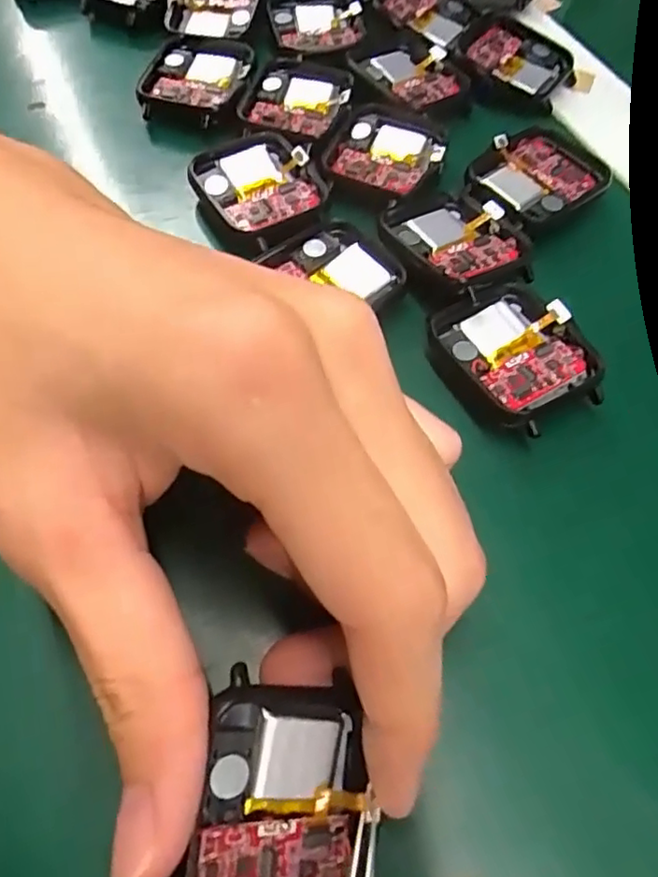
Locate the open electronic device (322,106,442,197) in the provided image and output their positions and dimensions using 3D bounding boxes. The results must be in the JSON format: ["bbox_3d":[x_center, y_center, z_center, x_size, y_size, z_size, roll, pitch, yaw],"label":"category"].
[{"bbox_3d":[0.019,-0.100,0.213,0.036,0.004,0.043,24,62,10],"label":"open electronic device"}]

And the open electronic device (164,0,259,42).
[{"bbox_3d":[-0.047,-0.181,0.253,0.036,0.005,0.042,9,60,1],"label":"open electronic device"}]

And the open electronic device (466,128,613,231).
[{"bbox_3d":[0.070,-0.089,0.211,0.048,0.005,0.036,-36,68,-21],"label":"open electronic device"}]

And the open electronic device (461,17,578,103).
[{"bbox_3d":[0.074,-0.150,0.242,0.043,0.006,0.039,25,62,11],"label":"open electronic device"}]

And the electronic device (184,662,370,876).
[{"bbox_3d":[-0.009,0.067,0.117,0.032,0.013,0.041,16,74,-27],"label":"electronic device"}]

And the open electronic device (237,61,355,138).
[{"bbox_3d":[-0.012,-0.125,0.227,0.036,0.004,0.042,14,60,4],"label":"open electronic device"}]

